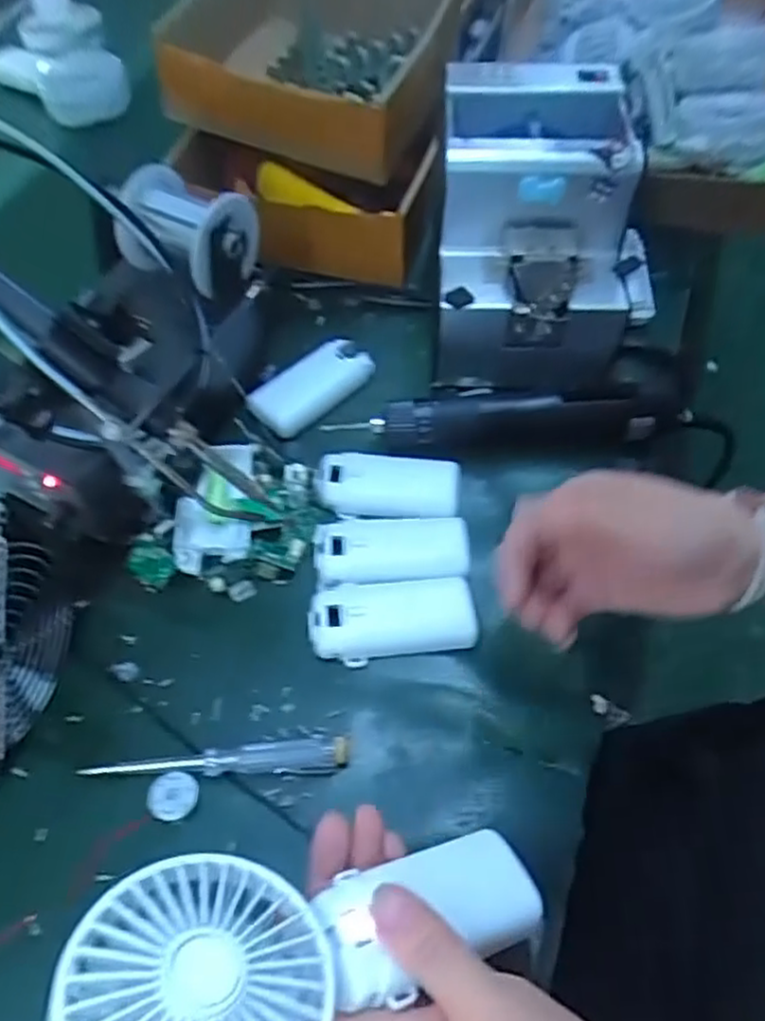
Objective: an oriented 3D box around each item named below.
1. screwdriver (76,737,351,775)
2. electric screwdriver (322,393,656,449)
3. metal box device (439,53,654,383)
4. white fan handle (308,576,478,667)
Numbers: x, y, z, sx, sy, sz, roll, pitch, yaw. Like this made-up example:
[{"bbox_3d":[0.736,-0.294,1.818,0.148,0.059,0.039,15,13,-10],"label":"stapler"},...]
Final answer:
[{"bbox_3d":[-0.087,0.134,0.383,0.138,0.012,0.016,-6,56,-3],"label":"screwdriver"},{"bbox_3d":[0.076,-0.062,0.493,0.210,0.035,0.031,-1,56,0],"label":"electric screwdriver"},{"bbox_3d":[0.103,-0.199,0.515,0.128,0.152,0.170,-1,56,0],"label":"metal box device"},{"bbox_3d":[0.006,0.064,0.424,0.095,0.019,0.049,-3,56,-1],"label":"white fan handle"}]

